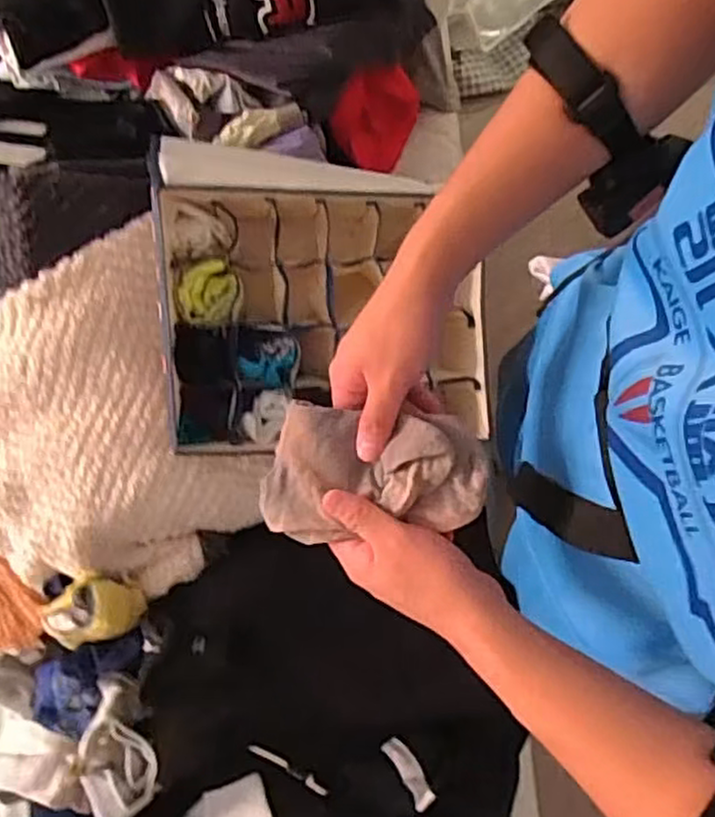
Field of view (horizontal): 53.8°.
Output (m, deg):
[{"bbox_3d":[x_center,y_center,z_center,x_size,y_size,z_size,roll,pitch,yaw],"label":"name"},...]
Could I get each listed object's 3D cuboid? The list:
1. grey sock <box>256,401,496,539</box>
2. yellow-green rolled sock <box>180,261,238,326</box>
[{"bbox_3d":[0.007,0.040,0.462,0.150,0.031,0.085,-4,78,15],"label":"grey sock"},{"bbox_3d":[-0.141,-0.111,0.667,0.046,0.039,0.054,7,78,1],"label":"yellow-green rolled sock"}]

